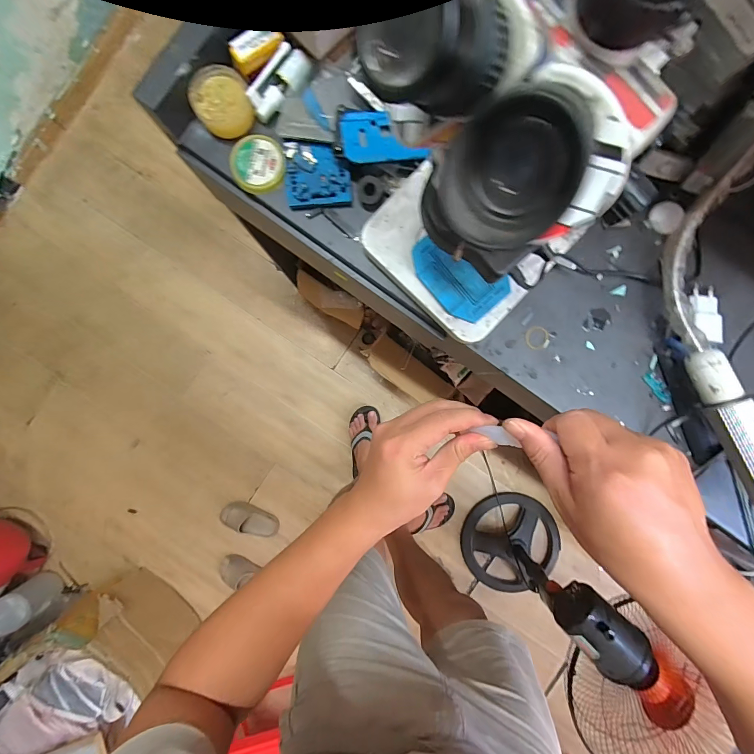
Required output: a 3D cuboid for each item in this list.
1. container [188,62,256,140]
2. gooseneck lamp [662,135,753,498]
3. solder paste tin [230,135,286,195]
[{"bbox_3d":[-0.196,-0.345,0.454,0.071,0.032,0.071,-7,110,-20],"label":"container"},{"bbox_3d":[0.420,-0.121,0.388,0.124,0.112,0.539,8,89,2],"label":"gooseneck lamp"},{"bbox_3d":[-0.151,-0.271,0.456,0.067,0.013,0.069,0,89,1],"label":"solder paste tin"}]

